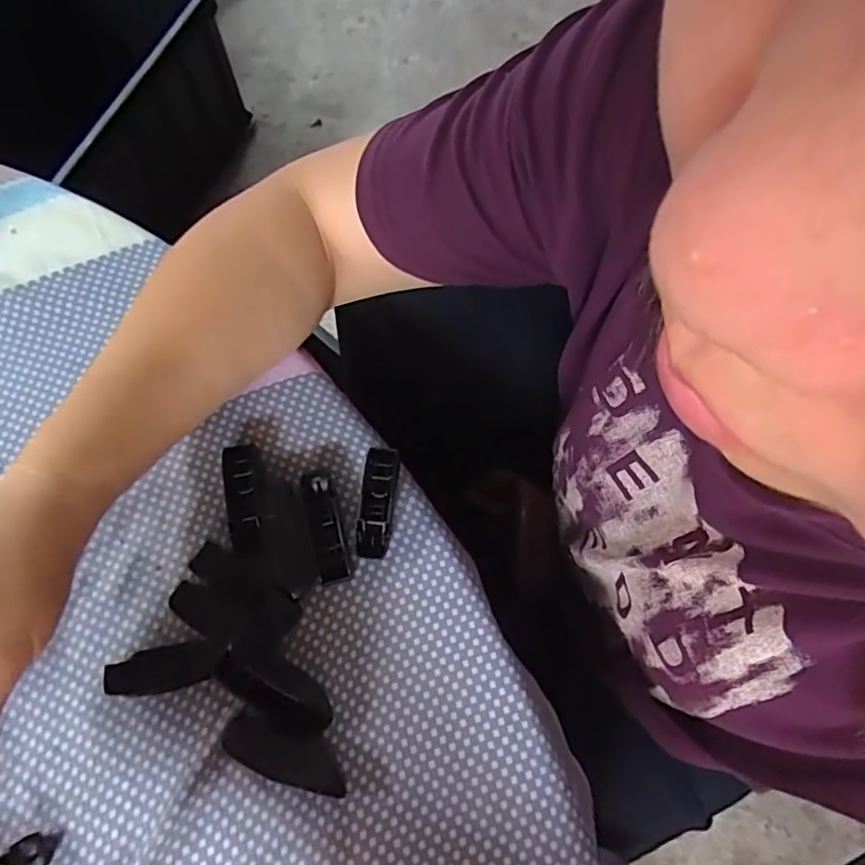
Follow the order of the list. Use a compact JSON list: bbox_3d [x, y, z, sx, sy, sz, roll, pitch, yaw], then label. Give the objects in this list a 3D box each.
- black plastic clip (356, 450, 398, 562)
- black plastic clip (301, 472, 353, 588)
[{"bbox_3d":[-0.027,0.035,0.303,0.016,0.015,0.054,5,68,1],"label":"black plastic clip"},{"bbox_3d":[-0.054,0.045,0.301,0.016,0.012,0.056,-15,69,-6],"label":"black plastic clip"}]

